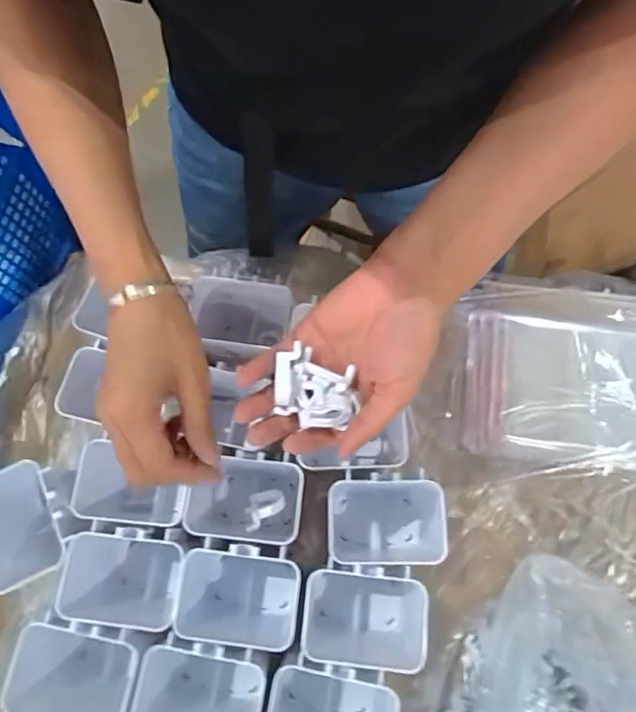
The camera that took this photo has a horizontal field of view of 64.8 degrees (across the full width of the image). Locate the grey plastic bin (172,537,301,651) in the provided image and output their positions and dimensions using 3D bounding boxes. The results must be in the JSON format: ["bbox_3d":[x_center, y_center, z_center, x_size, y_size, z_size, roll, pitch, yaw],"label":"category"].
[{"bbox_3d":[-0.063,0.199,0.420,0.102,0.096,0.082,5,73,3],"label":"grey plastic bin"}]

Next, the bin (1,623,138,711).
[{"bbox_3d":[-0.182,0.255,0.404,0.094,0.086,0.081,10,73,4],"label":"bin"}]

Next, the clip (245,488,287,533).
[{"bbox_3d":[-0.046,0.123,0.410,0.038,0.010,0.023,-38,77,-8],"label":"clip"}]

